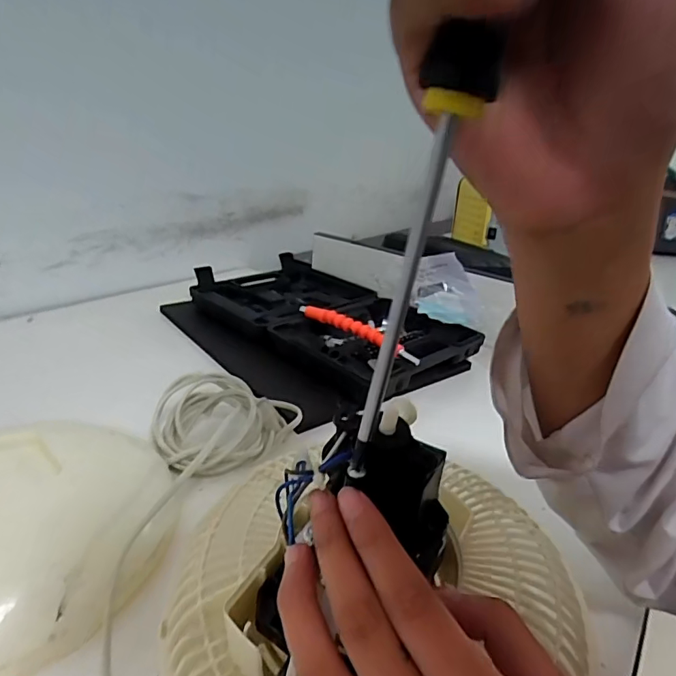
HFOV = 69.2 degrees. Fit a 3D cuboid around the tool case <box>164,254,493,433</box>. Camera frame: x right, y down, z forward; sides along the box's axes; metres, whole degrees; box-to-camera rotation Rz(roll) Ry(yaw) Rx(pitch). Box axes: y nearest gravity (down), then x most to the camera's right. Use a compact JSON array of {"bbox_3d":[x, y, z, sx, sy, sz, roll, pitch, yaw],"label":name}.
[{"bbox_3d":[-0.031,-0.022,0.627,0.271,0.060,0.353,-14,30,-37],"label":"tool case"}]

